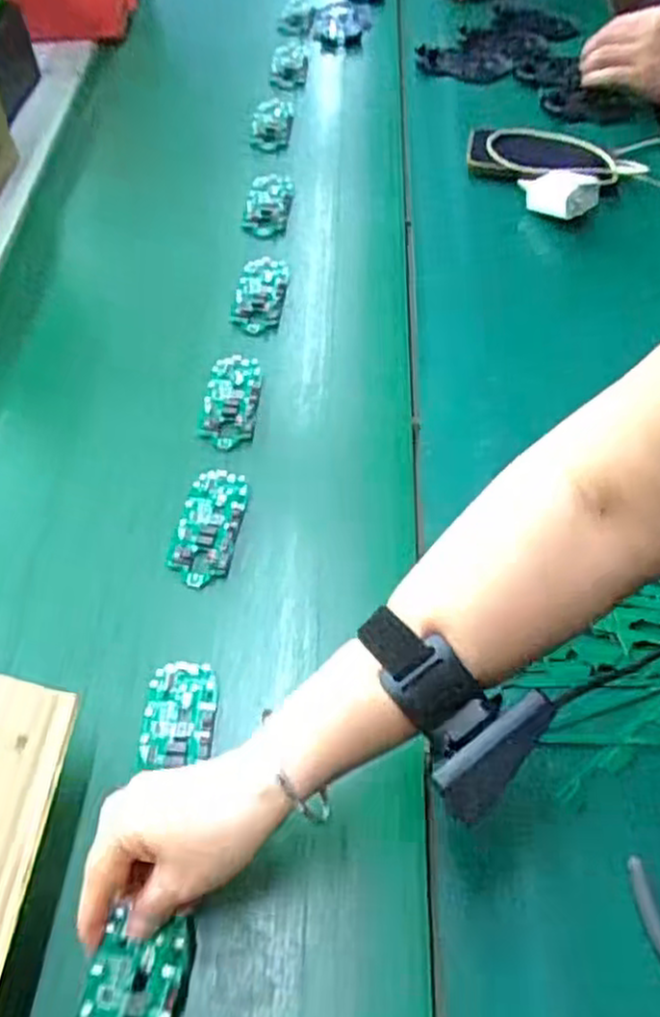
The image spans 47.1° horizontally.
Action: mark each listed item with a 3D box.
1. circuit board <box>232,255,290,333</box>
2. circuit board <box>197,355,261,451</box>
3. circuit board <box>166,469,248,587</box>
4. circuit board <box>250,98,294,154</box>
[{"bbox_3d":[-0.067,-0.209,0.731,0.046,0.017,0.092,5,56,4],"label":"circuit board"},{"bbox_3d":[-0.085,-0.091,0.649,0.045,0.022,0.095,3,56,2],"label":"circuit board"},{"bbox_3d":[-0.091,0.012,0.573,0.045,0.009,0.098,7,56,5],"label":"circuit board"},{"bbox_3d":[-0.068,-0.454,0.889,0.044,0.009,0.103,4,56,3],"label":"circuit board"}]

